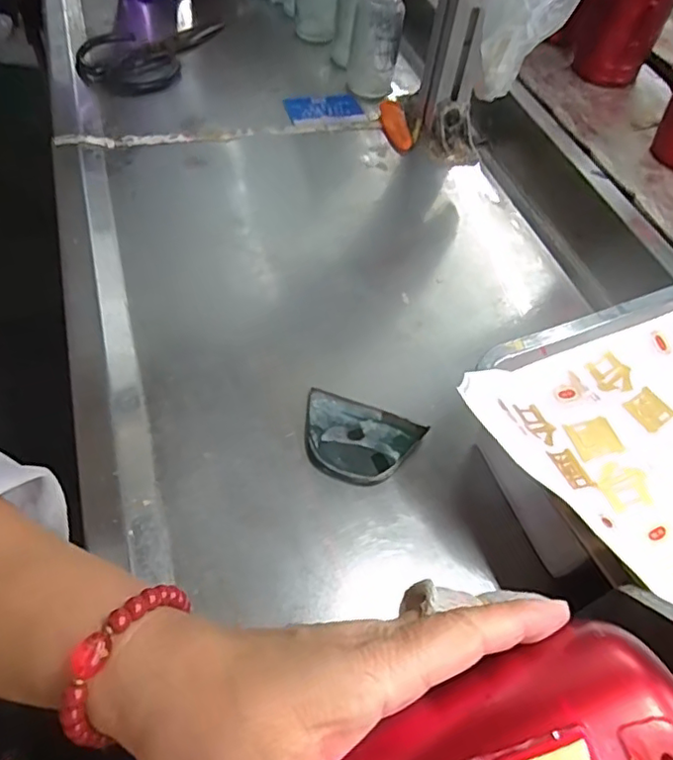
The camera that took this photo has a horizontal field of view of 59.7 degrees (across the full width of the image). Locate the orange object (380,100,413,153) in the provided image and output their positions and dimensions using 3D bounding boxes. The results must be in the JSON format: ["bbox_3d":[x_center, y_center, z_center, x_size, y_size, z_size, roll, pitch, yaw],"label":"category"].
[{"bbox_3d":[0.064,-0.279,0.644,0.029,0.016,0.074,-3,53,-7],"label":"orange object"}]

